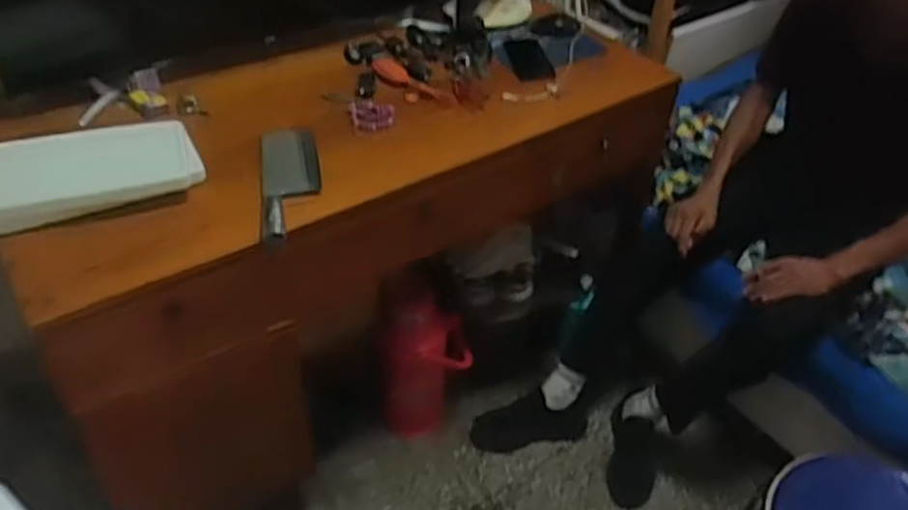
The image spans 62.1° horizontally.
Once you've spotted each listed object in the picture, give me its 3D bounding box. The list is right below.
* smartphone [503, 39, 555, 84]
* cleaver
[{"bbox_3d":[0.153,-0.392,1.519,0.080,0.006,0.181,-4,42,-8],"label":"smartphone"},{"bbox_3d":[-0.253,-0.122,1.168,0.087,0.016,0.267,-6,42,-10],"label":"cleaver"}]

